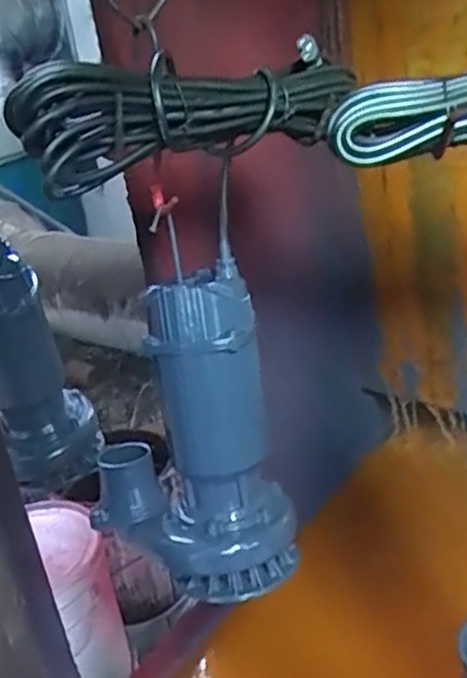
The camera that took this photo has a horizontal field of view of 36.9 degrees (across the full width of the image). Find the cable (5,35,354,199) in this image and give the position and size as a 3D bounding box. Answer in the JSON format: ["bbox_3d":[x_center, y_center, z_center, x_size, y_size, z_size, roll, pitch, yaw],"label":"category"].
[{"bbox_3d":[-0.033,-0.200,0.611,0.324,0.092,0.063,-26,31,-34],"label":"cable"}]

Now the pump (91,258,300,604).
[{"bbox_3d":[-0.061,0.121,0.830,0.222,0.365,0.160,-11,26,-8],"label":"pump"}]

